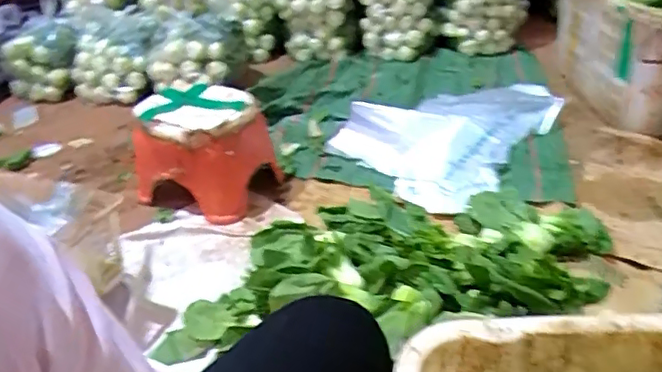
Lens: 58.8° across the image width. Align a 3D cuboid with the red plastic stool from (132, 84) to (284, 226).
[{"bbox_3d":[-0.316,-0.092,1.448,0.347,0.241,0.312,9,34,21],"label":"red plastic stool"}]

